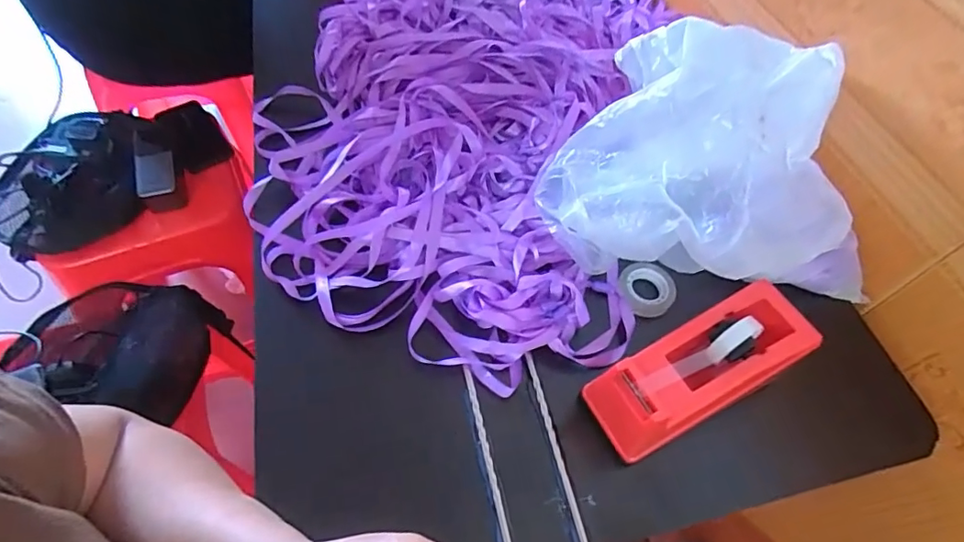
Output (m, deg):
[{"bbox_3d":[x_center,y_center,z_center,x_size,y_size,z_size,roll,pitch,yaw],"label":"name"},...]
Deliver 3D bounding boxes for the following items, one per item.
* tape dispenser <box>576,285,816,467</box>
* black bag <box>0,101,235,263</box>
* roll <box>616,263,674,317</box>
[{"bbox_3d":[0.152,0.068,0.362,0.156,0.063,0.061,-22,61,-18],"label":"tape dispenser"},{"bbox_3d":[-0.592,-0.165,0.818,0.352,0.084,0.247,-29,63,-21],"label":"black bag"},{"bbox_3d":[0.138,0.016,0.435,0.046,0.015,0.043,2,56,-3],"label":"roll"}]

